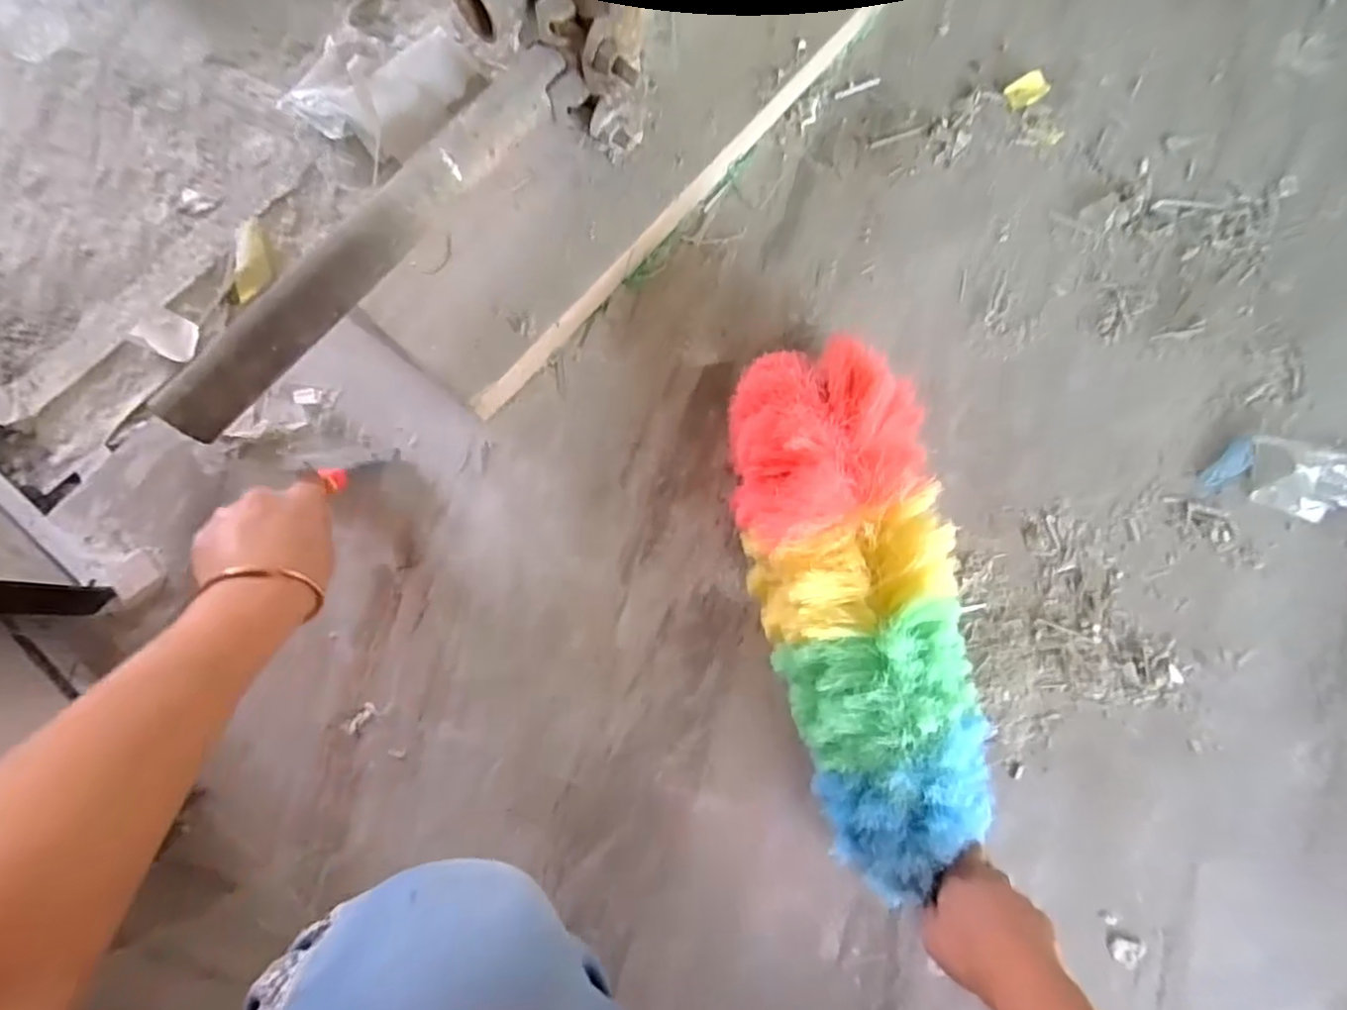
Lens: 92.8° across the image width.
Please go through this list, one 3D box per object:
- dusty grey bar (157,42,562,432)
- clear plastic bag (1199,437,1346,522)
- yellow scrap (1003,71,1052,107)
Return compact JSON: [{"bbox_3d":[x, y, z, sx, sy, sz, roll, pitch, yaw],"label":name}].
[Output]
[{"bbox_3d":[-0.241,-0.226,0.523,0.046,0.047,0.427,38,82,8],"label":"dusty grey bar"},{"bbox_3d":[0.603,-0.020,0.584,0.225,0.024,0.068,7,79,3],"label":"clear plastic bag"},{"bbox_3d":[0.371,-0.434,0.670,0.047,0.004,0.031,-30,80,-4],"label":"yellow scrap"}]

